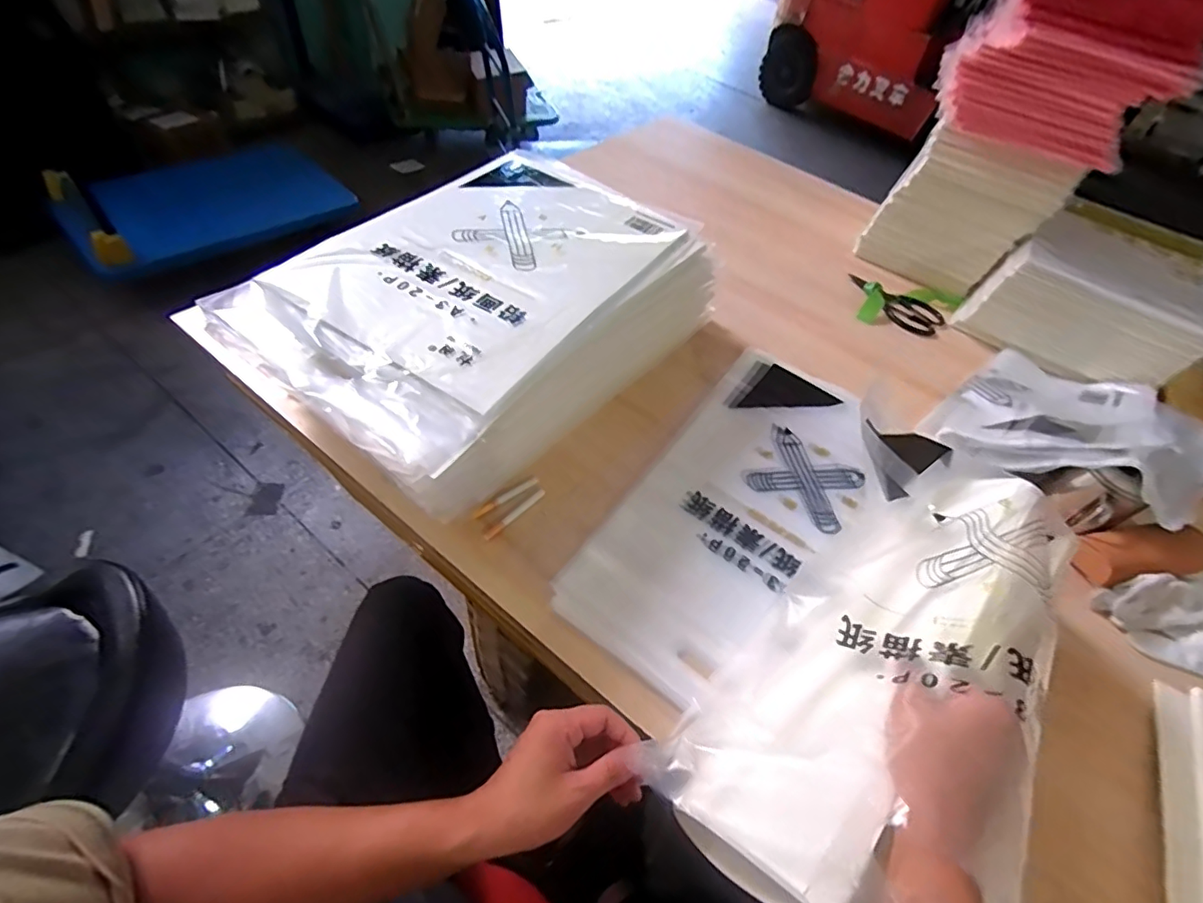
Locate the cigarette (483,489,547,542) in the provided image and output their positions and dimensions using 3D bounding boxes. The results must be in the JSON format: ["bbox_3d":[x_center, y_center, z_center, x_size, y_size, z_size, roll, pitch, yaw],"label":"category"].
[{"bbox_3d":[-0.092,0.066,0.567,0.009,0.004,0.082,37,56,19],"label":"cigarette"}]

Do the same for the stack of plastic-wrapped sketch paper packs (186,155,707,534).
[{"bbox_3d":[-0.121,-0.175,0.642,0.330,0.137,0.504,34,55,17],"label":"stack of plastic-wrapped sketch paper packs"}]

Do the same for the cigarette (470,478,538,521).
[{"bbox_3d":[-0.105,0.049,0.578,0.084,0.010,0.009,-32,62,-26],"label":"cigarette"}]

